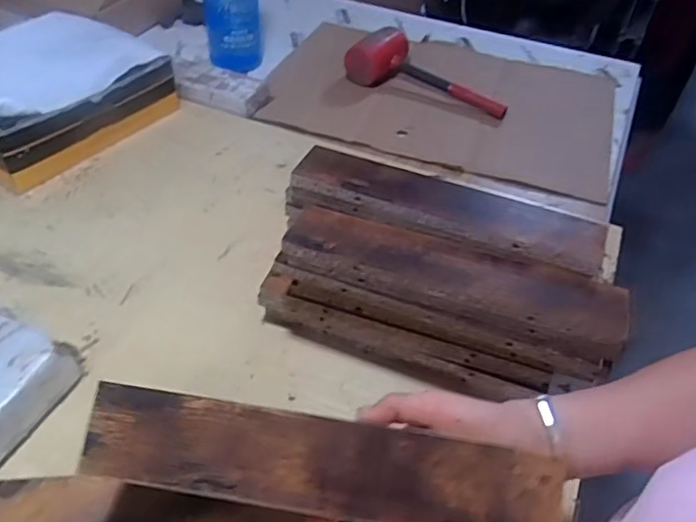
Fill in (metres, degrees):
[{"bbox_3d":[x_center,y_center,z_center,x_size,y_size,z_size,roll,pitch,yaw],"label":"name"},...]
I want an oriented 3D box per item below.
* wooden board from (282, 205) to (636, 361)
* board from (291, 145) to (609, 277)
[{"bbox_3d":[0.095,0.012,0.532,0.304,0.032,0.066,17,46,13],"label":"wooden board"},{"bbox_3d":[0.095,-0.058,0.572,0.301,0.016,0.070,19,46,15],"label":"board"}]

